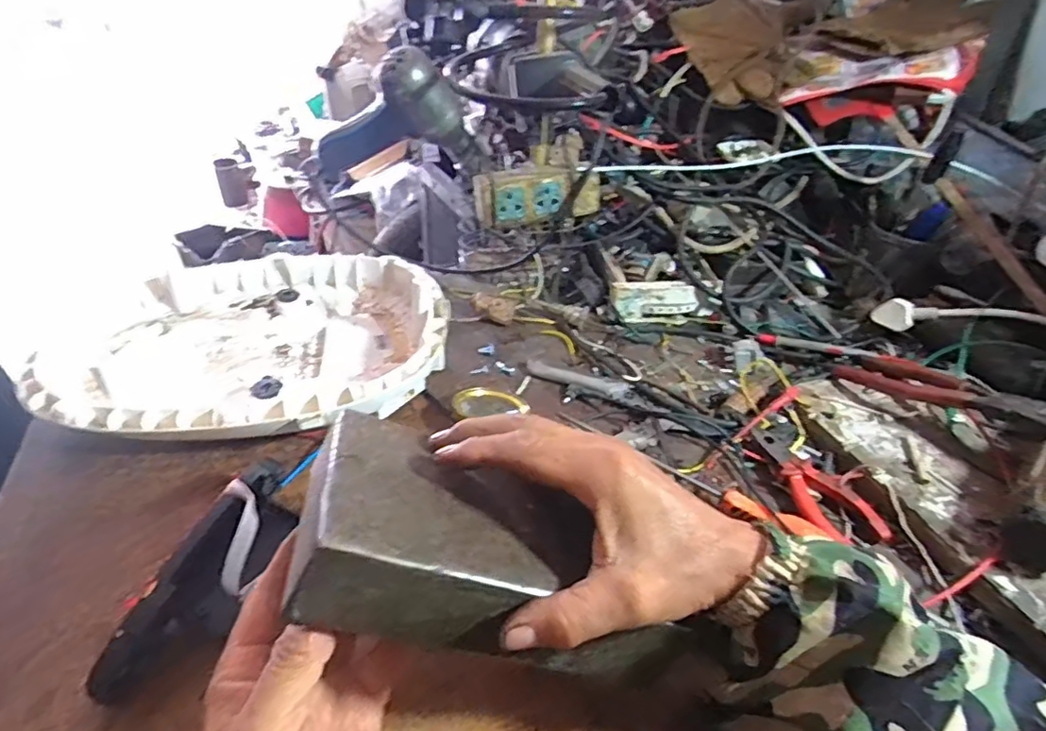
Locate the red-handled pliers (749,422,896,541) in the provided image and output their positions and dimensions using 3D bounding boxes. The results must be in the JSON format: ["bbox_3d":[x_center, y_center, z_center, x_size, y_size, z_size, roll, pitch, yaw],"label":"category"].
[{"bbox_3d":[0.245,0.094,0.511,0.063,0.021,0.124,-4,38,-7],"label":"red-handled pliers"}]

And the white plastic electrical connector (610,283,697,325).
[{"bbox_3d":[0.151,-0.072,0.692,0.096,0.041,0.020,5,38,4],"label":"white plastic electrical connector"}]

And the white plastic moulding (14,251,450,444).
[{"bbox_3d":[-0.247,-0.018,0.567,0.342,0.054,0.261,-2,38,-5],"label":"white plastic moulding"}]

